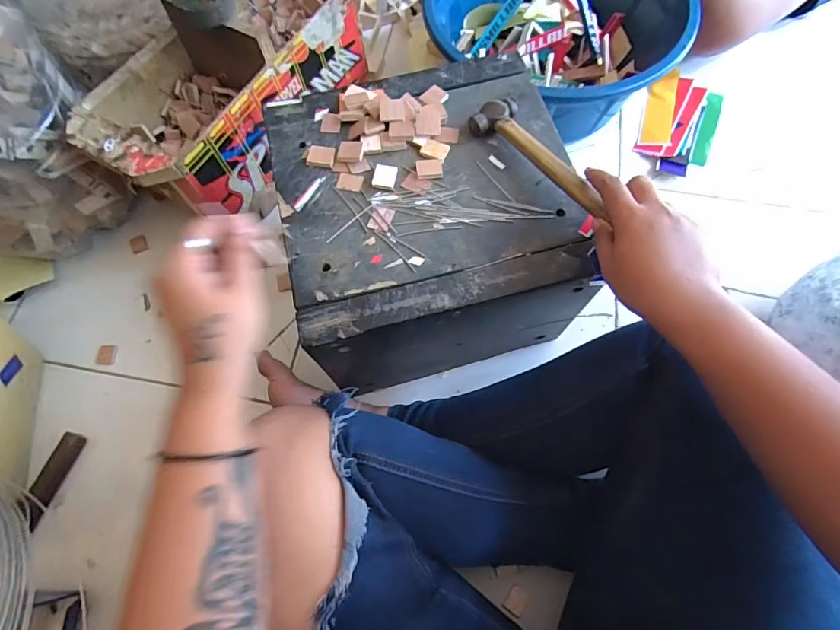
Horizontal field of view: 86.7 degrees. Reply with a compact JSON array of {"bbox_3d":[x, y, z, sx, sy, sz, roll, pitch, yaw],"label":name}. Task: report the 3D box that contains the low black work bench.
[{"bbox_3d":[0.008,-0.086,0.493,0.270,0.174,0.283,-14,69,-4],"label":"low black work bench"}]

